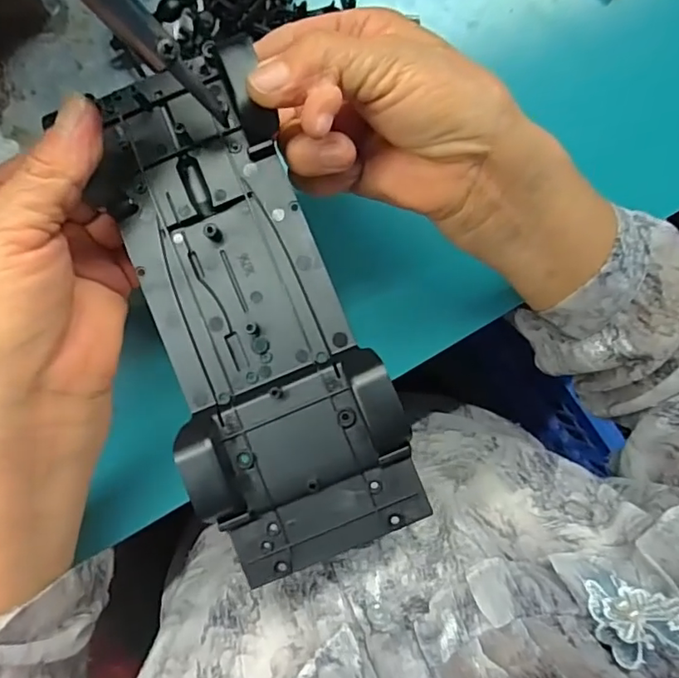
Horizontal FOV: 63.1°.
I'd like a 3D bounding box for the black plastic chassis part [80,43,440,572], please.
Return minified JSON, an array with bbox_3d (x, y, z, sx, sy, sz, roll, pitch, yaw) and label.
[{"bbox_3d":[-0.035,-0.011,0.204,0.075,0.027,0.186,-21,85,-6],"label":"black plastic chassis part"}]

